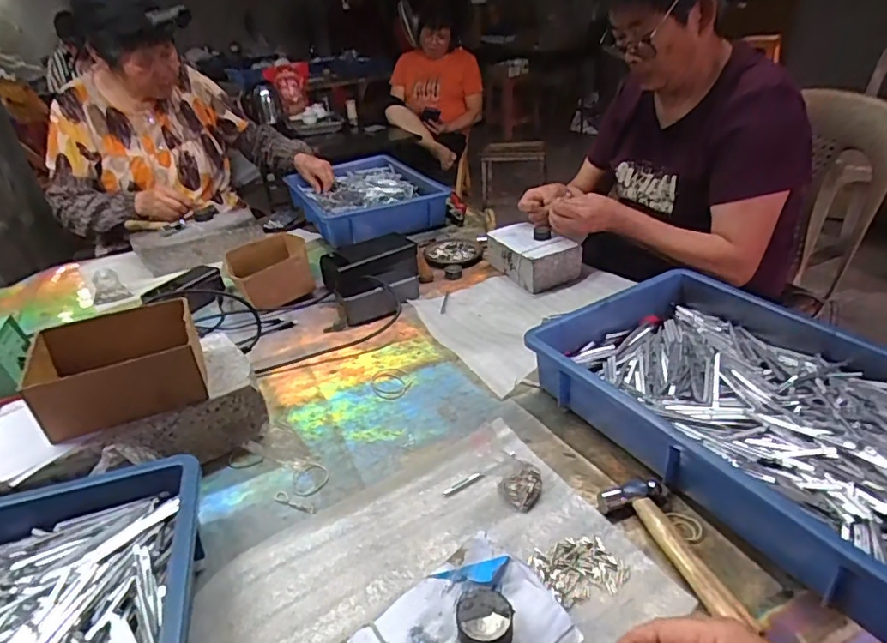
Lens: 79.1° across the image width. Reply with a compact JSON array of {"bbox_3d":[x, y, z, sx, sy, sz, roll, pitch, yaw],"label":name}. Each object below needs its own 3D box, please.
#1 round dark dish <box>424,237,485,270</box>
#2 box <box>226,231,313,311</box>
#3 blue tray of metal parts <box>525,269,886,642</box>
[{"bbox_3d":[0.019,-0.135,1.057,0.112,0.015,0.142,-4,30,1],"label":"round dark dish"},{"bbox_3d":[-0.309,-0.089,0.949,0.135,0.064,0.147,-15,32,-17],"label":"box"},{"bbox_3d":[0.329,0.091,0.564,0.280,0.087,0.426,-20,34,-25],"label":"blue tray of metal parts"}]

